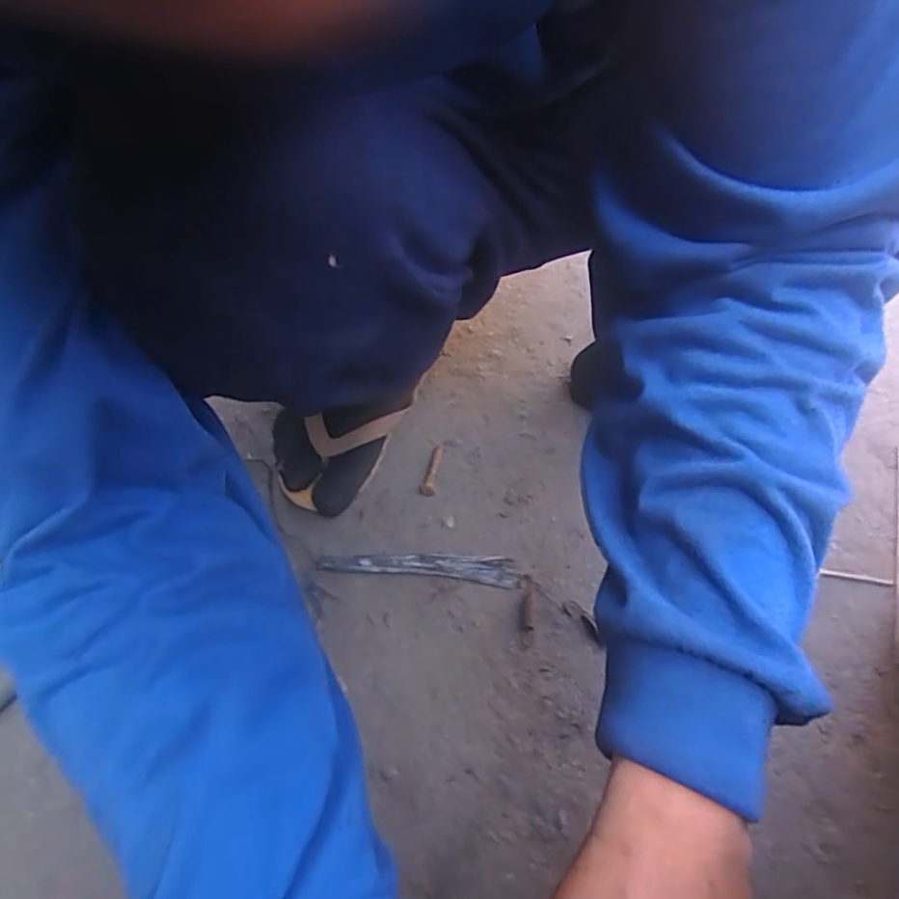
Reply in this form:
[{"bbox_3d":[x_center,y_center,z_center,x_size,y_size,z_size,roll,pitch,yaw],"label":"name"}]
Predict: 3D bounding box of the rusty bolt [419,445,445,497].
[{"bbox_3d":[-0.016,0.018,0.540,0.013,0.010,0.057,11,50,3],"label":"rusty bolt"}]

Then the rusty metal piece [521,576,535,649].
[{"bbox_3d":[0.062,0.125,0.466,0.011,0.007,0.059,8,50,1],"label":"rusty metal piece"}]

